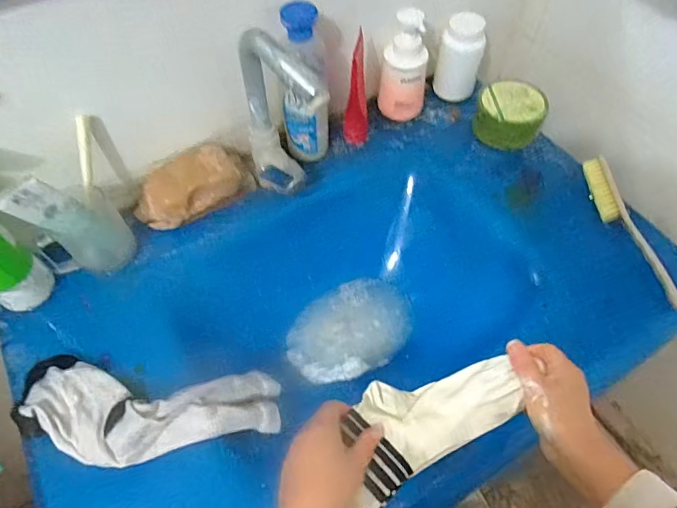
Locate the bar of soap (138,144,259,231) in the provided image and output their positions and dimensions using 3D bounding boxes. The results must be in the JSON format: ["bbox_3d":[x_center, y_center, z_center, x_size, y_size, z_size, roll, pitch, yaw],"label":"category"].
[{"bbox_3d":[-0.194,-0.089,0.629,0.153,0.062,0.062,-28,62,-17],"label":"bar of soap"}]

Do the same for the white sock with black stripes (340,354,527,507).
[{"bbox_3d":[0.075,0.167,0.462,0.212,0.037,0.098,-32,63,-10],"label":"white sock with black stripes"}]

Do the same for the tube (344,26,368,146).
[{"bbox_3d":[0.028,-0.225,0.665,0.033,0.166,0.044,3,58,2],"label":"tube"}]

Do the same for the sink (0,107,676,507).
[{"bbox_3d":[0.013,0.092,0.625,0.746,0.154,0.450,-26,62,-15],"label":"sink"}]

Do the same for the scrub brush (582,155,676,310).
[{"bbox_3d":[0.376,-0.033,0.604,0.025,0.051,0.218,-14,59,-9],"label":"scrub brush"}]

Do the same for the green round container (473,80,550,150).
[{"bbox_3d":[0.258,-0.206,0.708,0.096,0.071,0.094,28,62,17],"label":"green round container"}]

